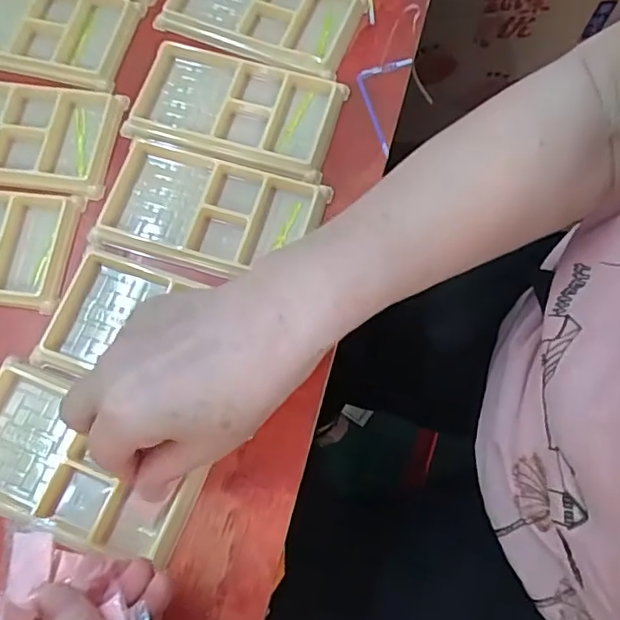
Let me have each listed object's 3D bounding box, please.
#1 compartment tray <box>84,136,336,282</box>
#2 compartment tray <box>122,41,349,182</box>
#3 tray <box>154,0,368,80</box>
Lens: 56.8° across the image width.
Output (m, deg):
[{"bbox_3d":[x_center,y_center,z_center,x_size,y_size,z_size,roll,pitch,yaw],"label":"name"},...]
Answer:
[{"bbox_3d":[-0.065,-0.063,0.370,0.139,0.020,0.078,12,72,5],"label":"compartment tray"},{"bbox_3d":[-0.051,-0.138,0.393,0.135,0.015,0.077,15,72,6],"label":"compartment tray"},{"bbox_3d":[-0.036,-0.217,0.417,0.133,0.012,0.077,20,73,6],"label":"tray"}]

